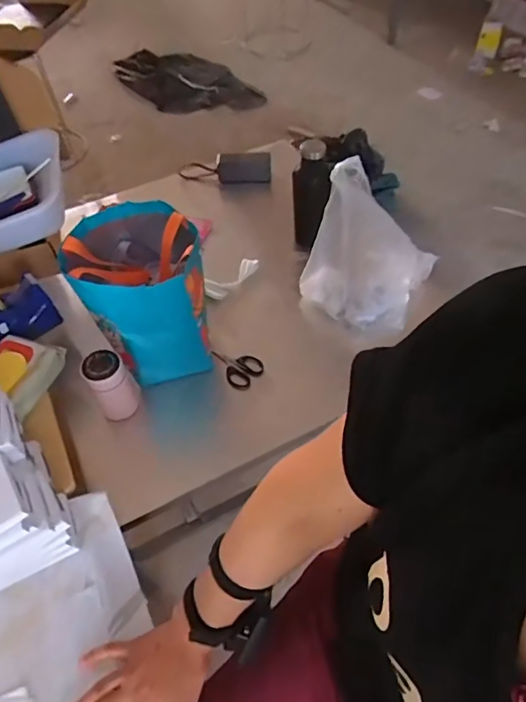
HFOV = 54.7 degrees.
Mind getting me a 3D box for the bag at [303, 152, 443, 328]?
[{"bbox_3d":[0.194,-0.188,0.943,0.200,0.225,0.177,29,60,22],"label":"bag"}]

